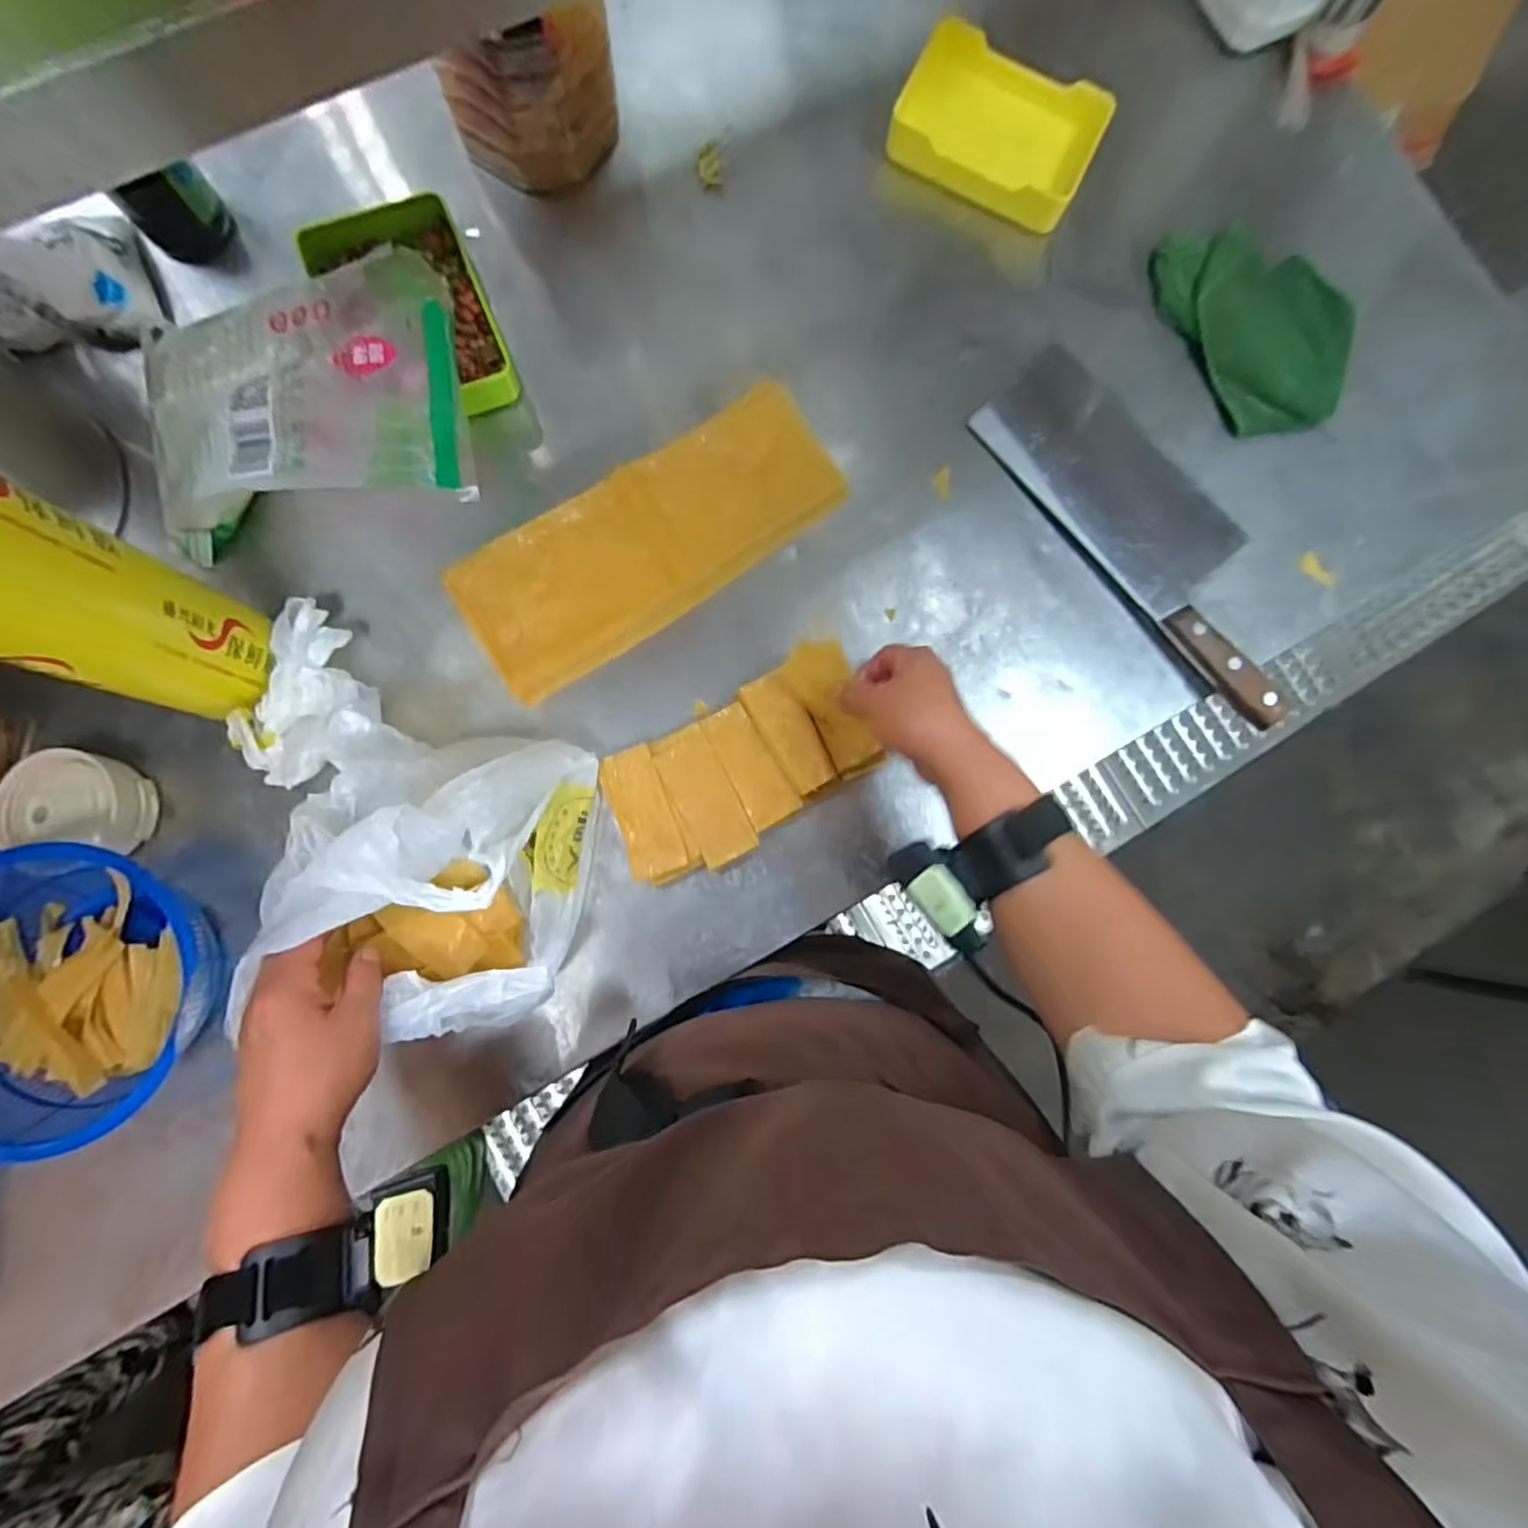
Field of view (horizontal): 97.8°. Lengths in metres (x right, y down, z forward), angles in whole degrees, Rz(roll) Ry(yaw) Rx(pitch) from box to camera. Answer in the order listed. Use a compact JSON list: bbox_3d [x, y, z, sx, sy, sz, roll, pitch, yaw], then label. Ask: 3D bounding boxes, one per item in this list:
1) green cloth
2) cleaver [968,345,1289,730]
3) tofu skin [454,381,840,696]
[{"bbox_3d":[0.451,-0.390,0.585,0.166,0.022,0.191,-21,84,-6],"label":"green cloth"},{"bbox_3d":[0.319,-0.192,0.548,0.096,0.024,0.339,-40,87,-8],"label":"cleaver"},{"bbox_3d":[-0.080,-0.174,0.509,0.301,0.020,0.113,-34,95,-7],"label":"tofu skin"}]

